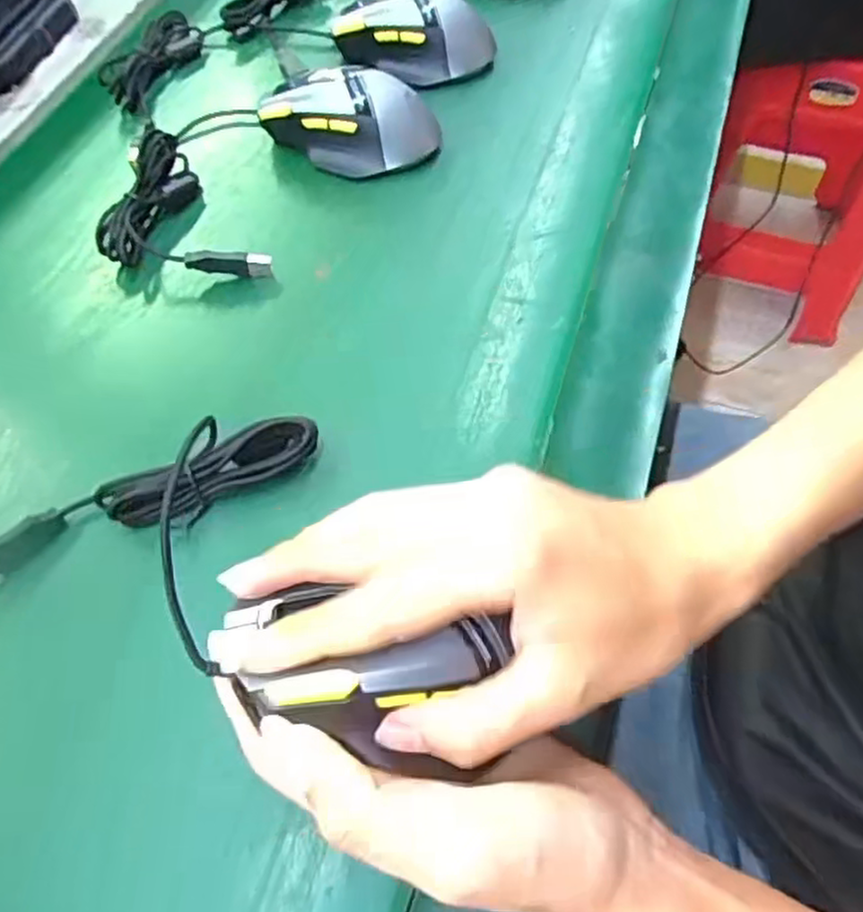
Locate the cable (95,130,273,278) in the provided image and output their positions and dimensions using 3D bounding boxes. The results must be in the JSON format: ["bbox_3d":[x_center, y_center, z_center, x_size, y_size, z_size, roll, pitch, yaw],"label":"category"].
[{"bbox_3d":[-0.161,-0.141,0.420,0.075,0.027,0.128,-31,63,-18],"label":"cable"}]

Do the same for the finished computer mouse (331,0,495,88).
[{"bbox_3d":[-0.011,-0.304,0.503,0.117,0.040,0.073,-2,58,-2],"label":"finished computer mouse"}]

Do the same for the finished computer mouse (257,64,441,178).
[{"bbox_3d":[-0.054,-0.220,0.456,0.117,0.041,0.071,6,58,3],"label":"finished computer mouse"}]

